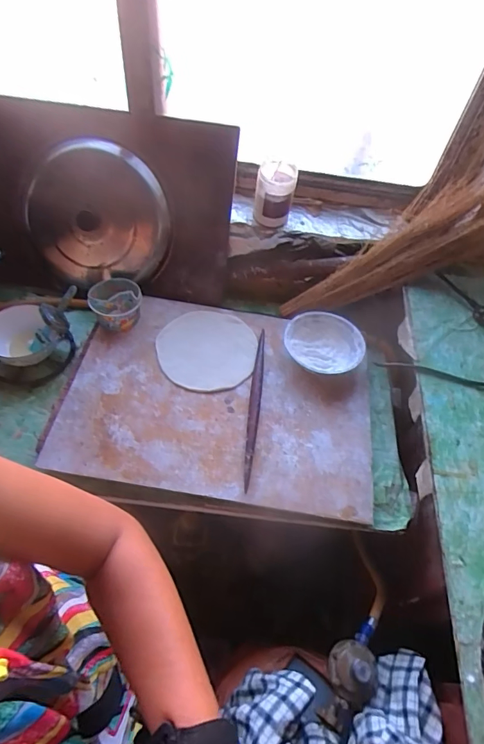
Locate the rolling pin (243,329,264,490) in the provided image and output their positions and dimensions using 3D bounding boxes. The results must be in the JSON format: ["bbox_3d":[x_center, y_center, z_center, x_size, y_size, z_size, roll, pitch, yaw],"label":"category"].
[{"bbox_3d":[0.025,0.057,0.829,0.022,0.019,0.340,6,53,2],"label":"rolling pin"}]

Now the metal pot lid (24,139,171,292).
[{"bbox_3d":[-0.324,-0.336,0.935,0.308,0.287,0.078,-6,17,1],"label":"metal pot lid"}]

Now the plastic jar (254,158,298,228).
[{"bbox_3d":[0.071,-0.382,0.938,0.080,0.129,0.083,1,53,-2],"label":"plastic jar"}]

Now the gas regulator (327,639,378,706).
[{"bbox_3d":[0.184,0.482,0.692,0.083,0.046,0.087,13,53,7],"label":"gas regulator"}]

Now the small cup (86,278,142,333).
[{"bbox_3d":[-0.265,-0.143,0.911,0.101,0.055,0.104,1,53,-2],"label":"small cup"}]

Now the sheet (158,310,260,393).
[{"bbox_3d":[-0.073,-0.051,0.908,0.202,0.009,0.201,9,55,2],"label":"sheet"}]

